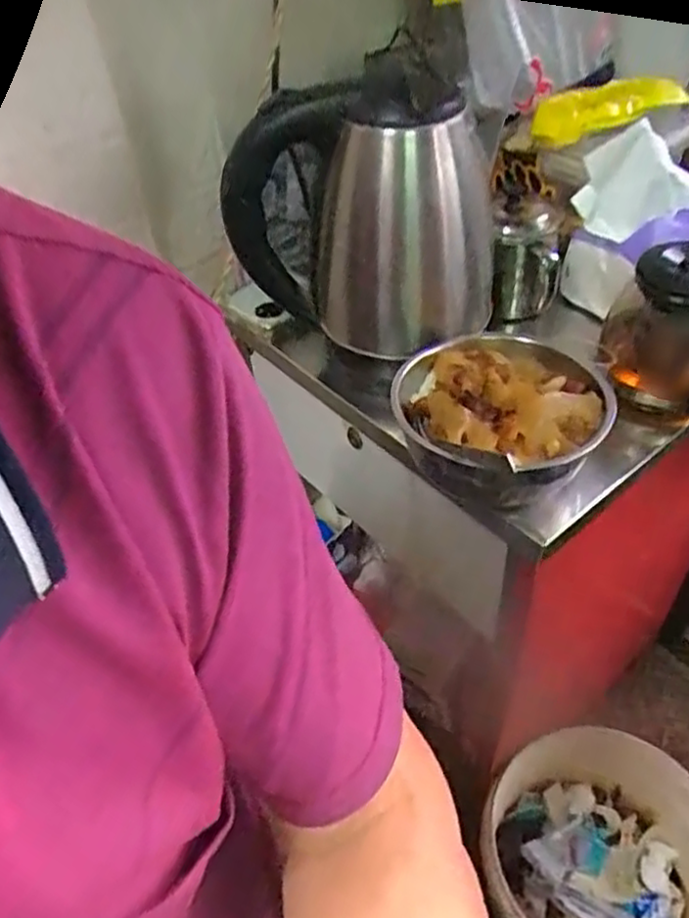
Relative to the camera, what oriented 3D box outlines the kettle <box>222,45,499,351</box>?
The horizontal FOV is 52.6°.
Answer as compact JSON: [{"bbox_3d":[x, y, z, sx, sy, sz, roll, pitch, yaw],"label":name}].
[{"bbox_3d":[0.013,-0.224,0.610,0.228,0.179,0.147,21,52,23],"label":"kettle"}]

